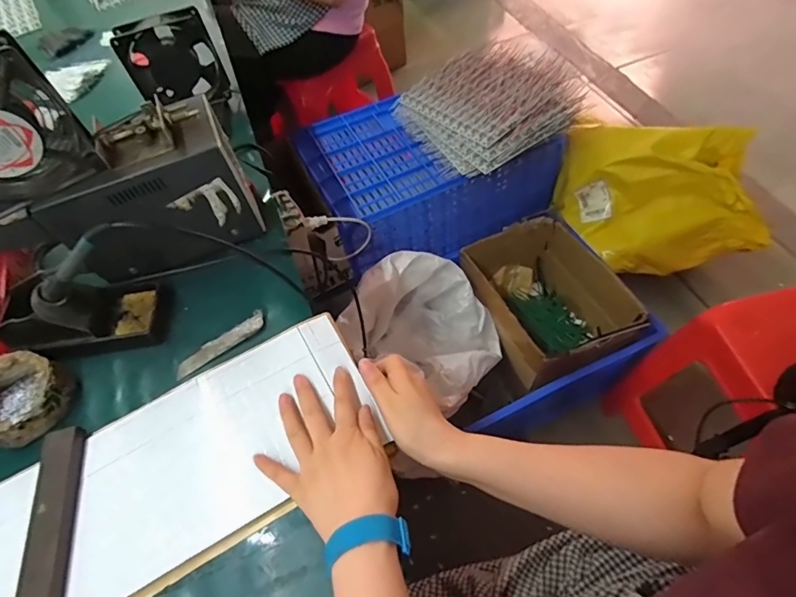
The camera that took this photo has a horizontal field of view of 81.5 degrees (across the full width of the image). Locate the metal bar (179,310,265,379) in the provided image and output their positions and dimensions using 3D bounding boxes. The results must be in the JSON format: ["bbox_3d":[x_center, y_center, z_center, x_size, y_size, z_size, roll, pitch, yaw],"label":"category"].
[{"bbox_3d":[-0.185,0.048,0.485,0.101,0.004,0.019,-36,74,-15],"label":"metal bar"}]

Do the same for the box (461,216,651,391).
[{"bbox_3d":[0.344,0.027,1.107,0.291,0.246,0.368,-27,57,-12],"label":"box"}]

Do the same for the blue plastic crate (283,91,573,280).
[{"bbox_3d":[0.061,-0.316,1.179,0.559,0.235,0.415,-31,58,-14],"label":"blue plastic crate"}]

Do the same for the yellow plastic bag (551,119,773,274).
[{"bbox_3d":[0.606,-0.226,1.073,0.478,0.273,0.243,25,62,21],"label":"yellow plastic bag"}]

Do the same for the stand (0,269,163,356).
[{"bbox_3d":[-0.332,0.015,0.484,0.150,0.077,0.072,-14,56,-3],"label":"stand"}]

